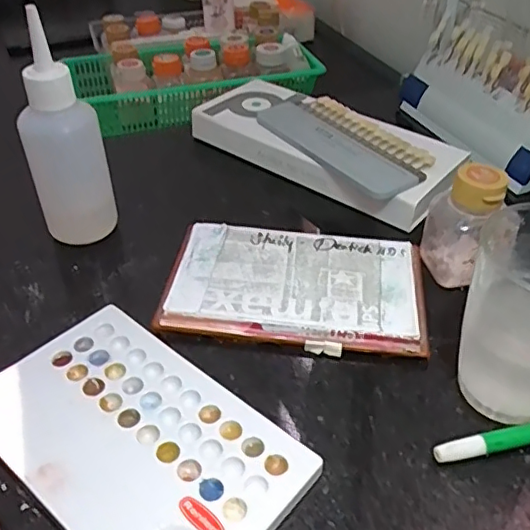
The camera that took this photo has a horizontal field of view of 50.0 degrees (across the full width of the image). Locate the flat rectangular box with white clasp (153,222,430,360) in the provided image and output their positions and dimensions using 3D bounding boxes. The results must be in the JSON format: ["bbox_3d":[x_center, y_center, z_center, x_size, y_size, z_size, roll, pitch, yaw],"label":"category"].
[{"bbox_3d":[0.019,0.010,0.342,0.150,0.009,0.089,8,42,5],"label":"flat rectangular box with white clasp"}]

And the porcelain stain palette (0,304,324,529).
[{"bbox_3d":[-0.059,0.080,0.263,0.153,0.010,0.093,29,48,30],"label":"porcelain stain palette"}]

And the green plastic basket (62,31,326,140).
[{"bbox_3d":[-0.087,-0.228,0.678,0.281,0.075,0.134,-14,42,-16],"label":"green plastic basket"}]

